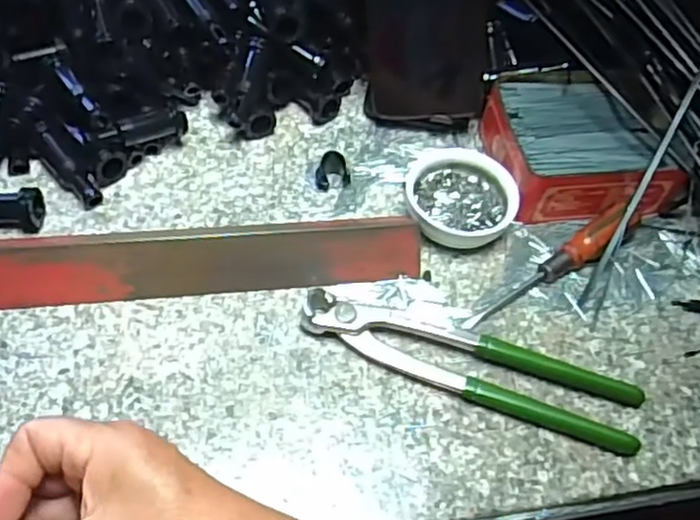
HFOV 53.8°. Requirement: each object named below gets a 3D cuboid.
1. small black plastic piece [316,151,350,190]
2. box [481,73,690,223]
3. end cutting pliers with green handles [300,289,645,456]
[{"bbox_3d":[-0.011,-0.061,0.465,0.024,0.021,0.015,-5,56,-9],"label":"small black plastic piece"},{"bbox_3d":[0.156,-0.080,0.479,0.113,0.038,0.104,-8,56,-11],"label":"box"},{"bbox_3d":[0.069,0.058,0.396,0.195,0.018,0.043,17,55,6],"label":"end cutting pliers with green handles"}]

